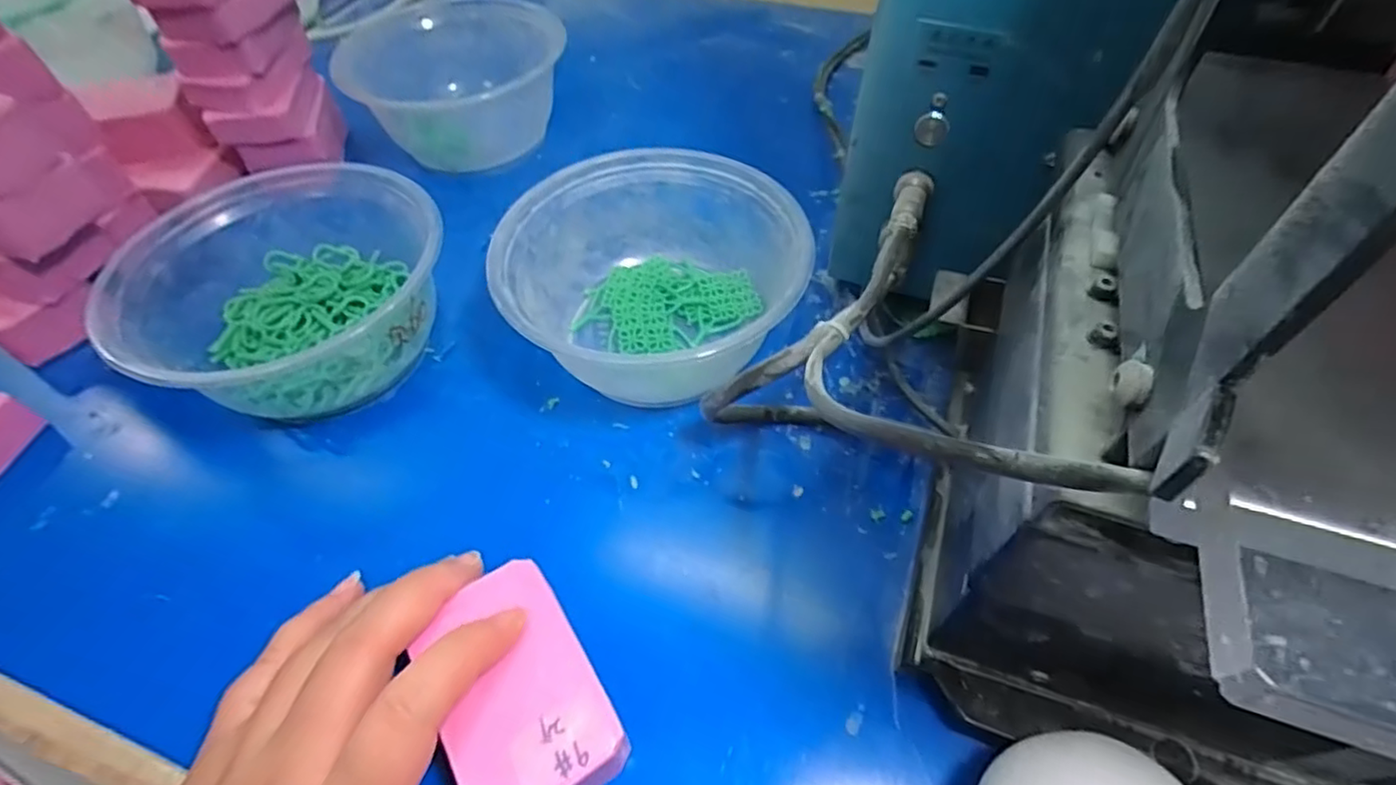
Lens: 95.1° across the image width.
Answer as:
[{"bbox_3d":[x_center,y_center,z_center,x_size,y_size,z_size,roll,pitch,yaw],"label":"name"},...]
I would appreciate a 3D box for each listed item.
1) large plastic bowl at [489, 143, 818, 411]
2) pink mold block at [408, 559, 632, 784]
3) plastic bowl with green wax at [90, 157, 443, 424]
[{"bbox_3d":[-0.017,-0.053,0.301,0.134,0.058,0.122,-2,54,2],"label":"large plastic bowl"},{"bbox_3d":[-0.057,0.096,0.205,0.045,0.032,0.069,-30,58,-17],"label":"pink mold block"},{"bbox_3d":[-0.184,-0.043,0.299,0.123,0.065,0.135,-2,54,2],"label":"plastic bowl with green wax"}]

